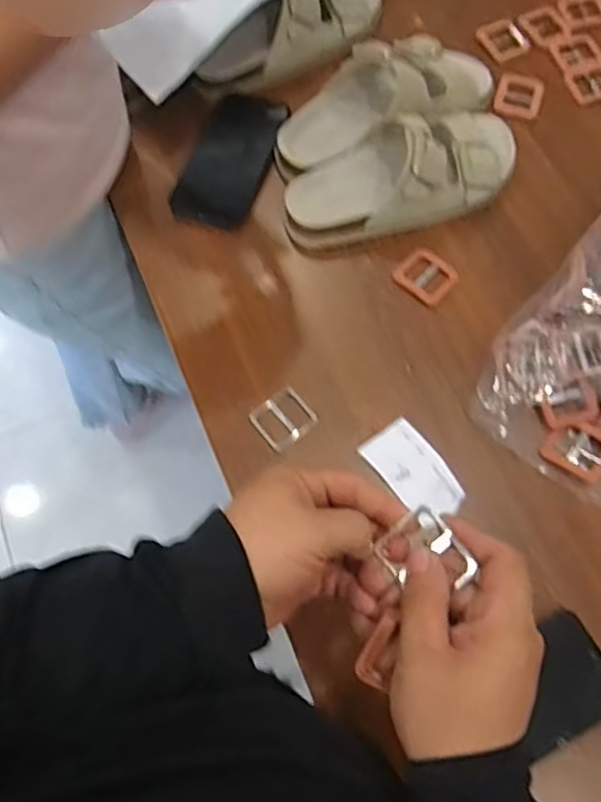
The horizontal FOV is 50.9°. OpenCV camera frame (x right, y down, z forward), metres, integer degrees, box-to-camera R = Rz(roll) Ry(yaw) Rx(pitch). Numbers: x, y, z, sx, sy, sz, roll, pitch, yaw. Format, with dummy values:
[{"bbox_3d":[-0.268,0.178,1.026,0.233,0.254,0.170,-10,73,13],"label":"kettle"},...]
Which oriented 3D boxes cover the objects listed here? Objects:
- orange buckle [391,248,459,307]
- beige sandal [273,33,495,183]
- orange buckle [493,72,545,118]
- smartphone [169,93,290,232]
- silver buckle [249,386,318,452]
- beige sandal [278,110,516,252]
[{"bbox_3d":[0.119,-0.119,0.601,0.052,0.011,0.044,39,75,15],"label":"orange buckle"},{"bbox_3d":[0.084,-0.306,0.631,0.239,0.071,0.093,-24,70,-8],"label":"beige sandal"},{"bbox_3d":[0.235,-0.328,0.677,0.048,0.005,0.057,18,70,8],"label":"orange buckle"},{"bbox_3d":[-0.071,-0.247,0.645,0.076,0.009,0.156,21,74,4],"label":"smartphone"},{"bbox_3d":[-0.015,0.015,0.557,0.047,0.005,0.046,-43,74,-4],"label":"silver buckle"},{"bbox_3d":[0.102,-0.221,0.604,0.239,0.077,0.096,-19,69,-6],"label":"beige sandal"}]

